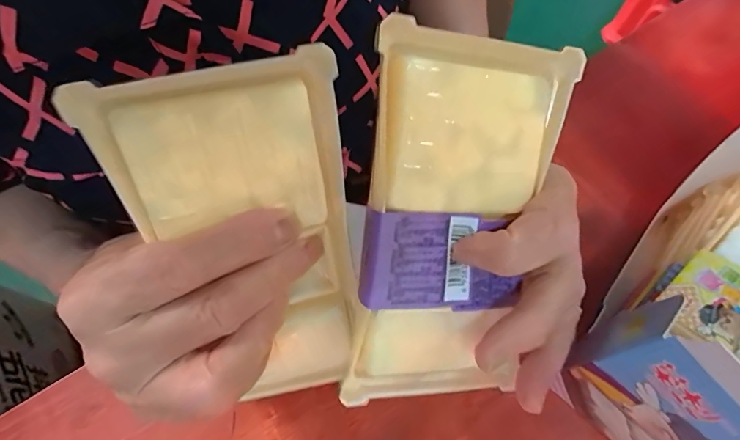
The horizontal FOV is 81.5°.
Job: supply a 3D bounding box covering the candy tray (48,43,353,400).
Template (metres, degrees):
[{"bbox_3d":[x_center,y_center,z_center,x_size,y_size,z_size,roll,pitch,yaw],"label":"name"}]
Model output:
[{"bbox_3d":[-0.044,0.013,0.166,0.076,0.138,0.013,-15,29,-14],"label":"candy tray"}]

